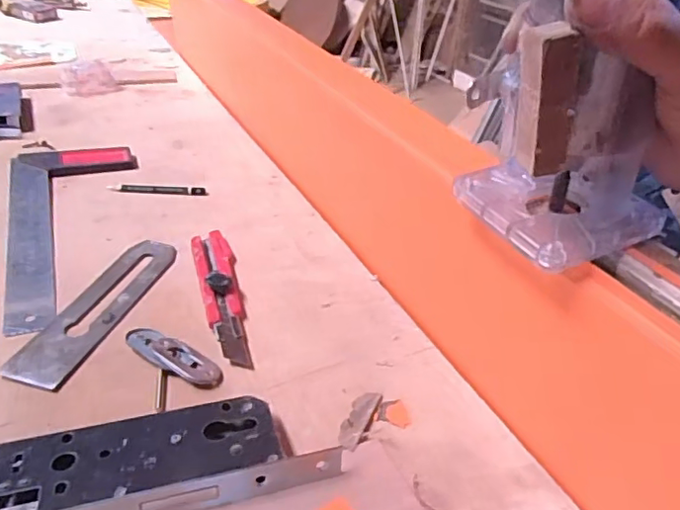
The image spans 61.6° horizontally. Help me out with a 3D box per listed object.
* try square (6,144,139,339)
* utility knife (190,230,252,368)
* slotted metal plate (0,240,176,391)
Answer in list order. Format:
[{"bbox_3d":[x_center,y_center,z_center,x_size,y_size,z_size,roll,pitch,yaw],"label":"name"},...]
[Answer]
[{"bbox_3d":[-0.256,-0.037,0.554,0.123,0.017,0.302,-8,35,-22],"label":"try square"},{"bbox_3d":[-0.099,0.025,0.472,0.033,0.019,0.164,-5,34,-18],"label":"utility knife"},{"bbox_3d":[-0.191,0.038,0.460,0.047,0.004,0.183,11,33,10],"label":"slotted metal plate"}]

